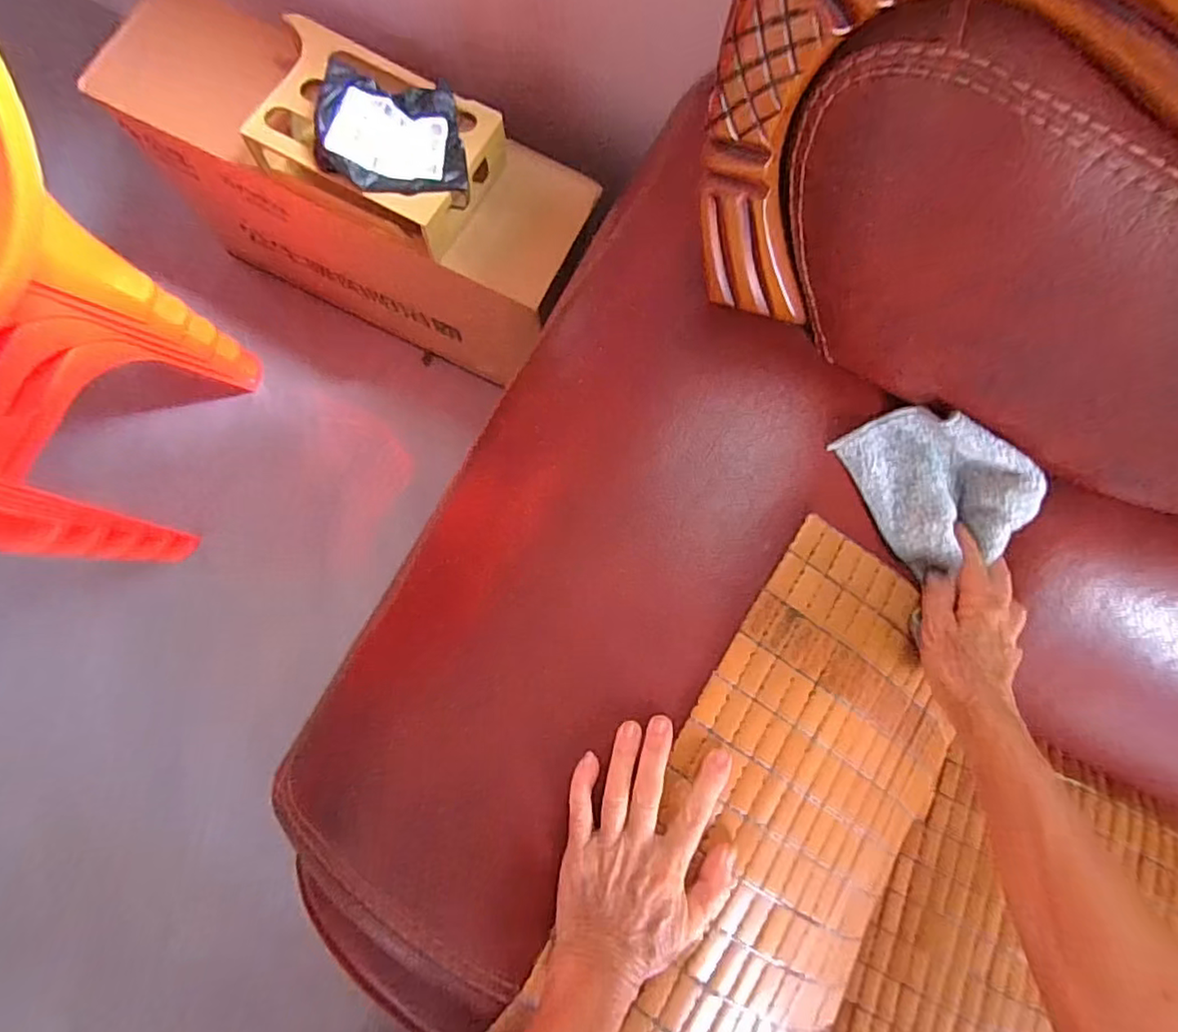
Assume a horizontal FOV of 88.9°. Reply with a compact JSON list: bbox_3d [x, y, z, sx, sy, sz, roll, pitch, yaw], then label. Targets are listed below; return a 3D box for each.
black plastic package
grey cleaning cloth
[{"bbox_3d":[-0.215,-0.420,0.655,0.158,0.043,0.131,1,81,-2],"label":"black plastic package"},{"bbox_3d":[0.257,-0.025,0.435,0.104,0.048,0.121,-27,83,-6],"label":"grey cleaning cloth"}]

